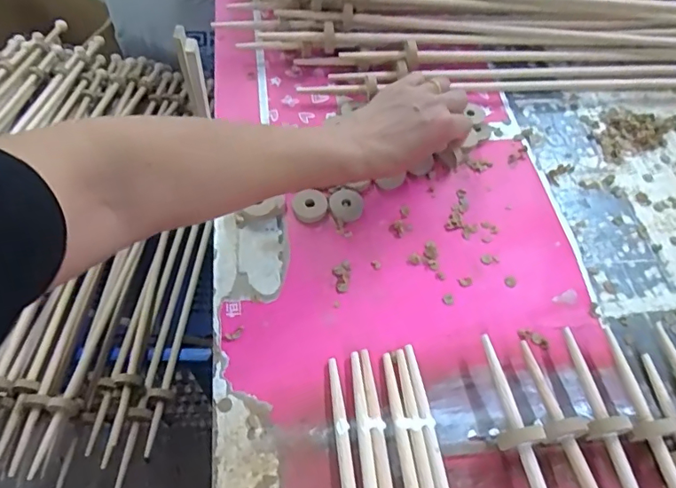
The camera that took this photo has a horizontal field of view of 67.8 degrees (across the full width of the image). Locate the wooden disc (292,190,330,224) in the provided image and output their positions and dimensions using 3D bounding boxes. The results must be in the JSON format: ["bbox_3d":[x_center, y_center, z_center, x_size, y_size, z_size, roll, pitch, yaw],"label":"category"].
[{"bbox_3d":[-0.028,-0.037,0.502,0.034,0.011,0.032,1,57,-2],"label":"wooden disc"}]

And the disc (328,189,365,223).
[{"bbox_3d":[0.008,-0.039,0.512,0.035,0.008,0.037,1,57,-2],"label":"disc"}]

